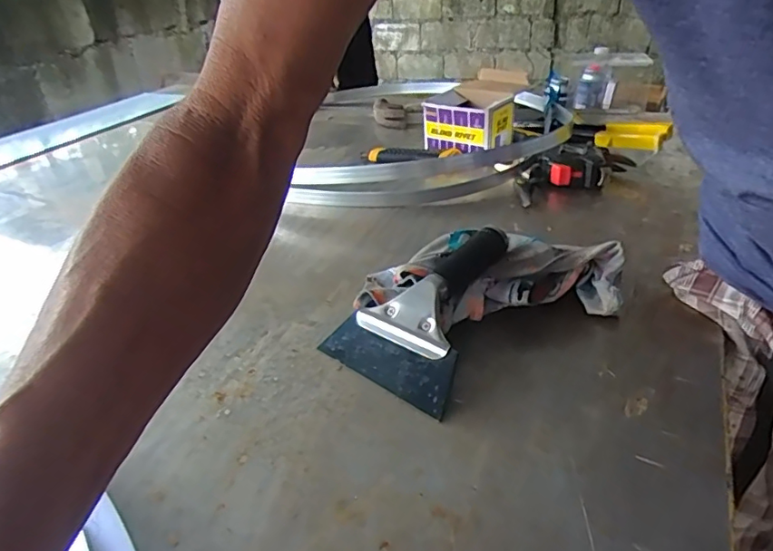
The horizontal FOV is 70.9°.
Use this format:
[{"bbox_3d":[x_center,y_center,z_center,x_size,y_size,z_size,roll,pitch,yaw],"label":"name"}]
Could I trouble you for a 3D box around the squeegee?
[{"bbox_3d":[0.044,0.022,0.443,0.122,0.056,0.171,23,41,37],"label":"squeegee"}]

